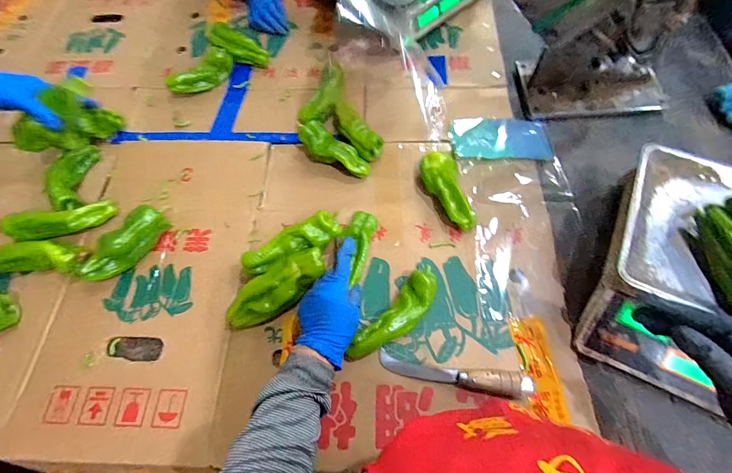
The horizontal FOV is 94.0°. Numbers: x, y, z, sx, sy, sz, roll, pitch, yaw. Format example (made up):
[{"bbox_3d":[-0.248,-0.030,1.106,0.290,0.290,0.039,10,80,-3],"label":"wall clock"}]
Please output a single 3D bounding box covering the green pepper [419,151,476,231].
[{"bbox_3d":[0.136,-0.078,0.582,0.056,0.042,0.150,-15,67,-4],"label":"green pepper"}]

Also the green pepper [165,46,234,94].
[{"bbox_3d":[-0.335,-0.332,0.711,0.142,0.057,0.048,-37,70,-12],"label":"green pepper"}]

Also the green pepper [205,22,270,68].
[{"bbox_3d":[-0.273,-0.400,0.723,0.135,0.045,0.050,28,69,-7],"label":"green pepper"}]

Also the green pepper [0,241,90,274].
[{"bbox_3d":[-0.554,0.037,0.555,0.212,0.045,0.052,0,66,3],"label":"green pepper"}]

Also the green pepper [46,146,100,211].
[{"bbox_3d":[-0.537,-0.108,0.627,0.056,0.048,0.148,-12,66,-2],"label":"green pepper"}]

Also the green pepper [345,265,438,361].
[{"bbox_3d":[0.044,0.117,0.493,0.053,0.042,0.170,40,74,18],"label":"green pepper"}]

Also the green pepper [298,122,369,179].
[{"bbox_3d":[-0.058,-0.151,0.621,0.135,0.057,0.056,38,73,17],"label":"green pepper"}]

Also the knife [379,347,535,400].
[{"bbox_3d":[0.117,0.186,0.463,0.197,0.030,0.032,10,67,7],"label":"knife"}]

